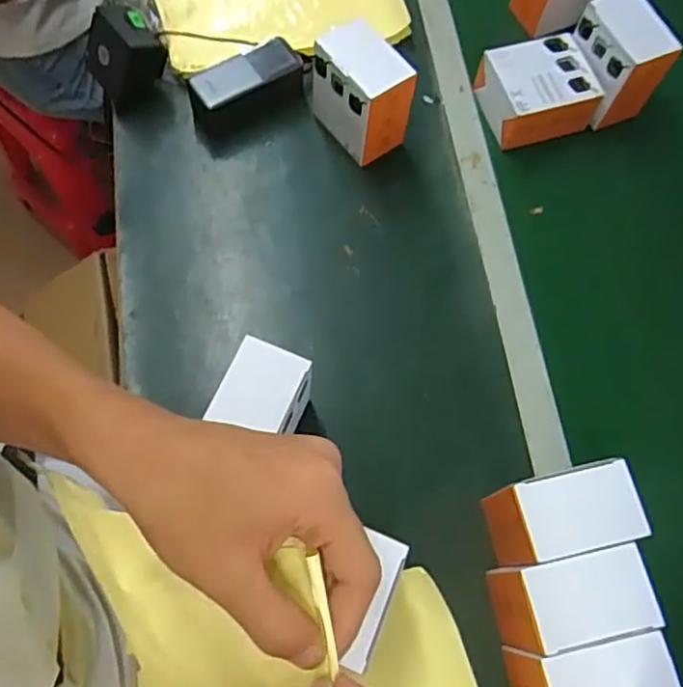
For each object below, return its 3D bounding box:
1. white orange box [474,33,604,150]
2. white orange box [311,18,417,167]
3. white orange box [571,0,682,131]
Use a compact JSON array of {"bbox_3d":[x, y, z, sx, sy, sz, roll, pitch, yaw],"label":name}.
[{"bbox_3d":[0.231,-0.300,0.768,0.114,0.067,0.104,-12,70,-8],"label":"white orange box"},{"bbox_3d":[0.017,-0.280,0.717,0.069,0.126,0.110,-35,75,-15],"label":"white orange box"},{"bbox_3d":[0.317,-0.330,0.746,0.064,0.107,0.109,-21,72,-10],"label":"white orange box"}]

